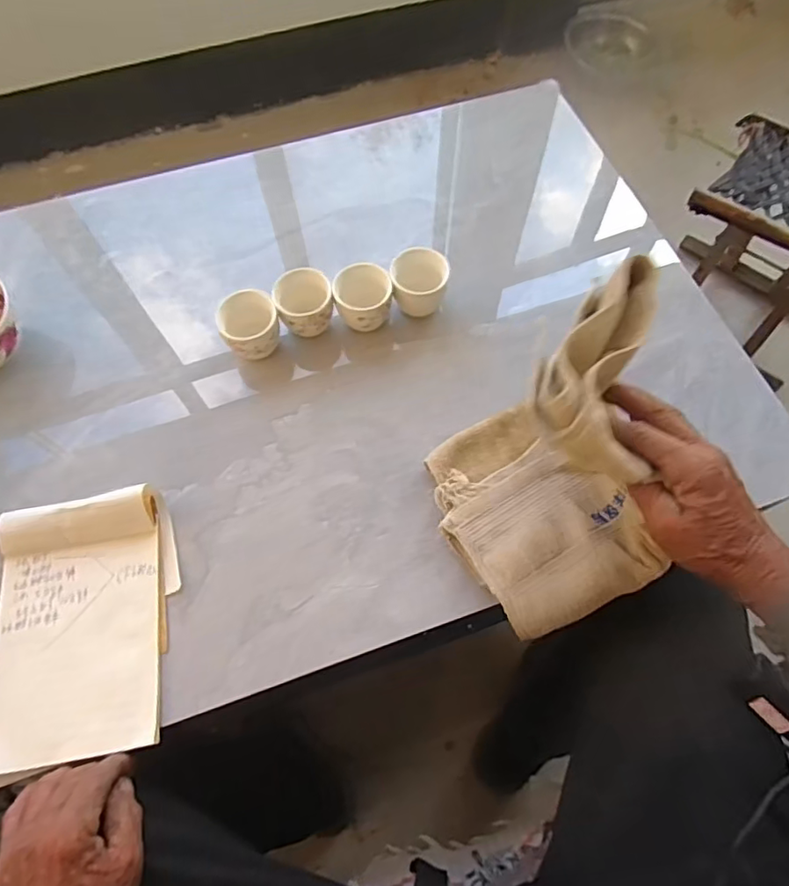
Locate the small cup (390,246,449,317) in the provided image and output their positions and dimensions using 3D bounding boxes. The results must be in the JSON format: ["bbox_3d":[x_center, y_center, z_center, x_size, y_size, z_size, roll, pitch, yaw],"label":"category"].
[{"bbox_3d":[0.025,-0.157,0.574,0.054,0.056,0.057,0,66,0],"label":"small cup"}]

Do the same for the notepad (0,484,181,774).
[{"bbox_3d":[-0.253,0.142,0.451,0.140,0.022,0.197,-10,66,-4],"label":"notepad"}]

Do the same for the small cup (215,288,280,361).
[{"bbox_3d":[-0.139,-0.108,0.550,0.055,0.059,0.051,0,66,0],"label":"small cup"}]

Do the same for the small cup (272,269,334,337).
[{"bbox_3d":[-0.089,-0.134,0.567,0.056,0.054,0.061,-20,67,-9],"label":"small cup"}]

